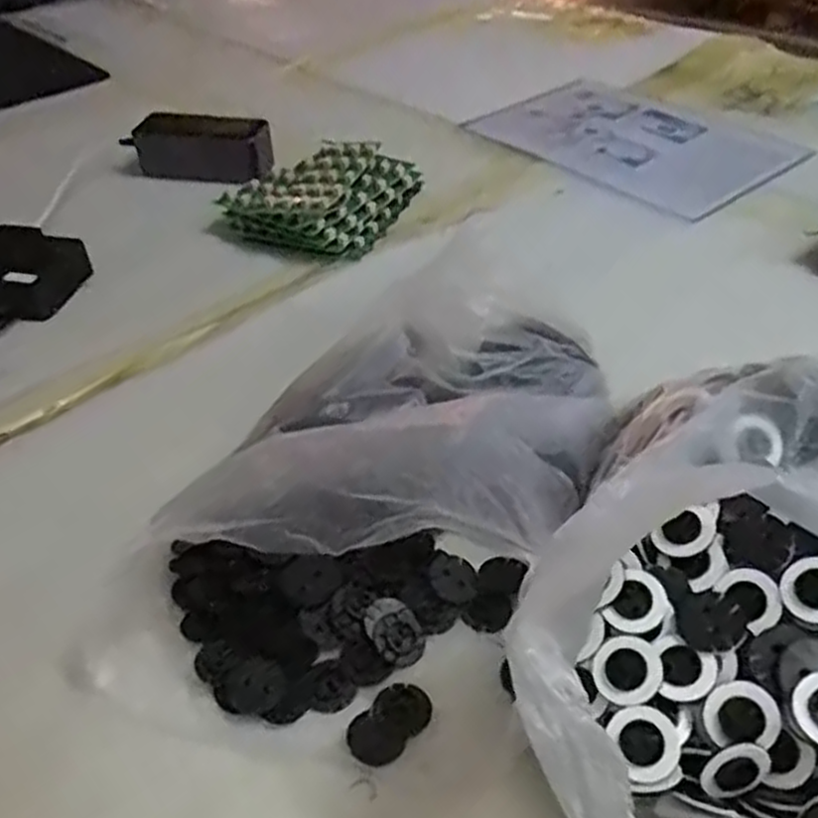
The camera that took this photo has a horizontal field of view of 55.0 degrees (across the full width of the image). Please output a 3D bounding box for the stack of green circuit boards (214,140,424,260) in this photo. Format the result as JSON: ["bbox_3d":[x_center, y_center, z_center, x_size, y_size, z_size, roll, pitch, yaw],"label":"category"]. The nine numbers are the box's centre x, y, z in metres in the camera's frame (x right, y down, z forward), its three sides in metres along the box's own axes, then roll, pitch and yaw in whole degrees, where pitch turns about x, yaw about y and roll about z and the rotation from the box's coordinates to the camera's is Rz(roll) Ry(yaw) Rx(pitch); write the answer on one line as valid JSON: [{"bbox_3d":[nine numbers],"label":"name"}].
[{"bbox_3d":[-0.079,-0.201,0.730,0.140,0.040,0.158,22,47,25],"label":"stack of green circuit boards"}]

